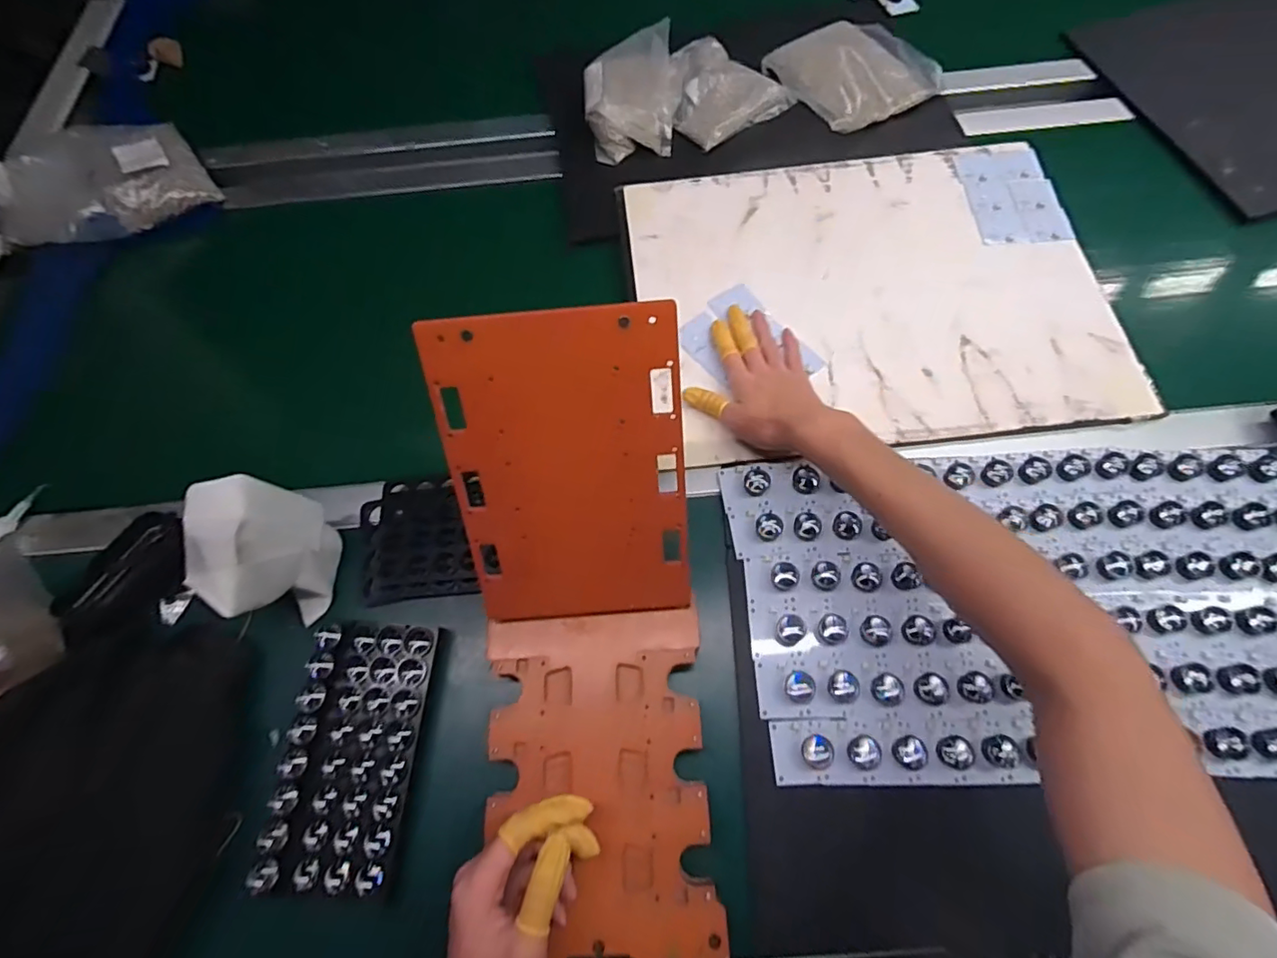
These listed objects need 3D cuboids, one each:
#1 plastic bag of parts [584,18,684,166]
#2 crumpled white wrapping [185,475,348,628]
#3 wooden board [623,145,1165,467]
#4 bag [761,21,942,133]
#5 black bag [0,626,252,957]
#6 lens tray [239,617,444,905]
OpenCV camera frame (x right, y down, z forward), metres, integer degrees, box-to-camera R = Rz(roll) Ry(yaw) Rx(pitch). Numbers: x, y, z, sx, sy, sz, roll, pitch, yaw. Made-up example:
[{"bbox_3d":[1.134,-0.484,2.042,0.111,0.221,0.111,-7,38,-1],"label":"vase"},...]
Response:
[{"bbox_3d":[-0.010,-0.484,0.707,0.118,0.045,0.174,-1,68,3],"label":"plastic bag of parts"},{"bbox_3d":[-0.307,0.059,0.462,0.067,0.113,0.101,8,68,6],"label":"crumpled white wrapping"},{"bbox_3d":[0.241,-0.202,0.603,0.473,0.013,0.363,-6,68,0],"label":"wooden board"},{"bbox_3d":[0.265,-0.516,0.716,0.163,0.023,0.187,-34,70,-11],"label":"bag"},{"bbox_3d":[-0.435,0.258,0.416,0.212,0.044,0.292,5,68,5],"label":"black bag"},{"bbox_3d":[-0.221,0.210,0.441,0.094,0.033,0.187,2,68,4],"label":"lens tray"}]

